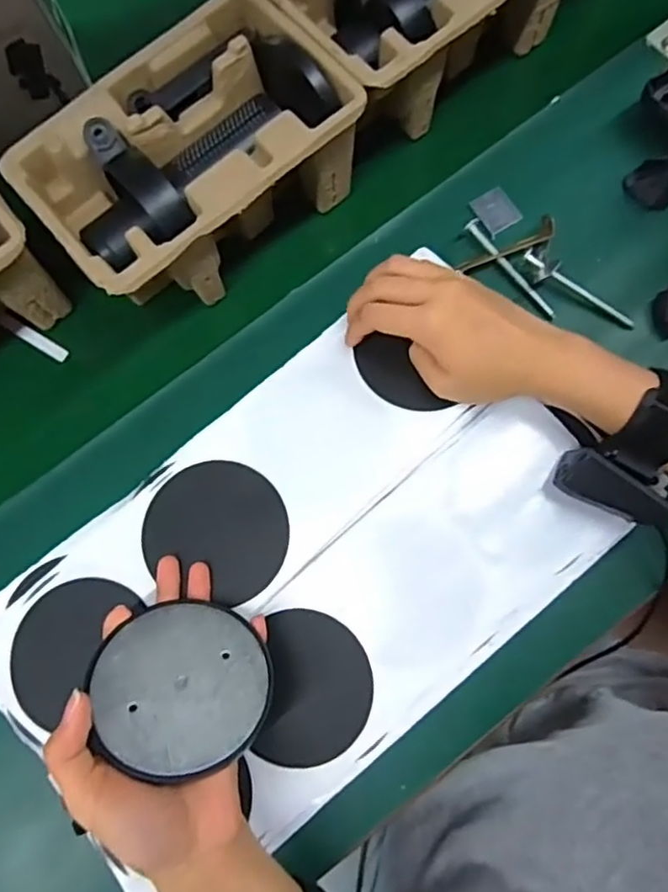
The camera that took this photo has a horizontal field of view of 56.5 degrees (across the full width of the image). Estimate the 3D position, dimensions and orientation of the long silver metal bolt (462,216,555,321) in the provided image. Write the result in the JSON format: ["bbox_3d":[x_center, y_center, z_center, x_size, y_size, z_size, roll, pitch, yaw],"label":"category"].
[{"bbox_3d":[0.140,-0.140,0.491,0.010,0.015,0.100,-38,77,-8],"label":"long silver metal bolt"}]

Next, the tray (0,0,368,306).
[{"bbox_3d":[-0.104,-0.205,0.478,0.221,0.116,0.145,-40,77,-9],"label":"tray"}]

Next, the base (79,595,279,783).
[{"bbox_3d":[-0.084,0.132,0.348,0.092,0.007,0.094,6,44,-6],"label":"base"}]

